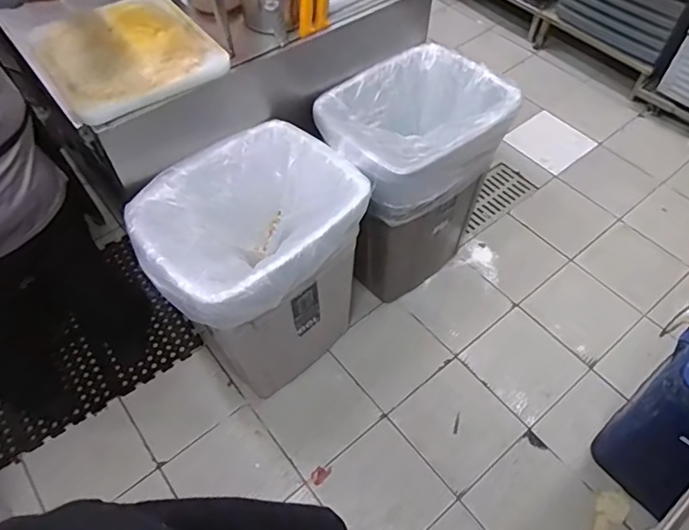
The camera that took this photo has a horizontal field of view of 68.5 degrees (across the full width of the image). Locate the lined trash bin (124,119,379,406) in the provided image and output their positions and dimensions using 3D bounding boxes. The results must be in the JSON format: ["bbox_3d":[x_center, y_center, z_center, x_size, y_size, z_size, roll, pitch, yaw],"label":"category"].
[{"bbox_3d":[-0.212,0.048,1.400,0.374,0.705,0.506,39,64,24],"label":"lined trash bin"}]

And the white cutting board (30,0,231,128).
[{"bbox_3d":[-0.490,-0.486,1.142,0.344,0.037,0.386,-33,64,-24],"label":"white cutting board"}]

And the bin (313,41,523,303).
[{"bbox_3d":[0.192,-0.254,1.565,0.488,0.664,0.373,-31,61,-19],"label":"bin"}]

